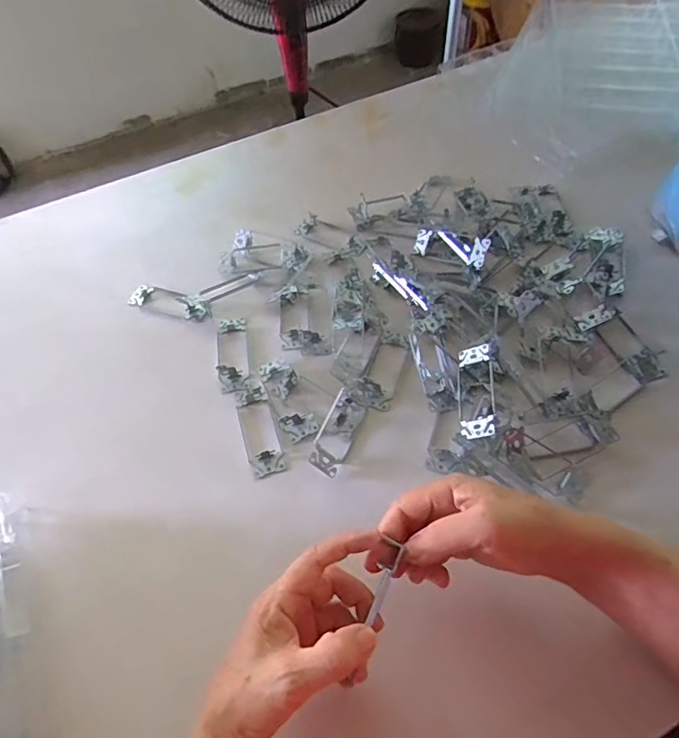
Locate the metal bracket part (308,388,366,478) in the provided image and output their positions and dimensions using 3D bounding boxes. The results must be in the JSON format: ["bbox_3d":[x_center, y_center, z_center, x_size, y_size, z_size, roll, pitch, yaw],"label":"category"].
[{"bbox_3d":[-0.001,0.064,0.519,0.032,0.021,0.088,16,58,15],"label":"metal bracket part"}]

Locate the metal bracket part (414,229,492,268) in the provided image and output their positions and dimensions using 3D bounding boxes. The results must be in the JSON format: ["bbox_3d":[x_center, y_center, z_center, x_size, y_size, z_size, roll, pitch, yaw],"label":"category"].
[{"bbox_3d":[0.150,-0.159,0.650,0.052,0.032,0.105,-41,44,-23],"label":"metal bracket part"}]

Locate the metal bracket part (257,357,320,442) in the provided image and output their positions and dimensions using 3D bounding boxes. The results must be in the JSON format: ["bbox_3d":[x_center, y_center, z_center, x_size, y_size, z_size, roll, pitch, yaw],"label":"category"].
[{"bbox_3d":[-0.057,0.029,0.552,0.037,0.018,0.106,-21,57,-10],"label":"metal bracket part"}]

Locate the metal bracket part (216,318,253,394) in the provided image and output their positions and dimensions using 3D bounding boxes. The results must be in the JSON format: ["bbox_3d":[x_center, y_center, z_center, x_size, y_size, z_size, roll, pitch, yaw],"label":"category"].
[{"bbox_3d":[-0.125,-0.021,0.596,0.037,0.016,0.109,-11,56,-3],"label":"metal bracket part"}]

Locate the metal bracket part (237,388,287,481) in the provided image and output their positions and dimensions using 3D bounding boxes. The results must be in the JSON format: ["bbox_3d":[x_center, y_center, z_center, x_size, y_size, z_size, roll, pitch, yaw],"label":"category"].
[{"bbox_3d":[-0.085,0.063,0.537,0.037,0.008,0.107,-17,56,-7],"label":"metal bracket part"}]

